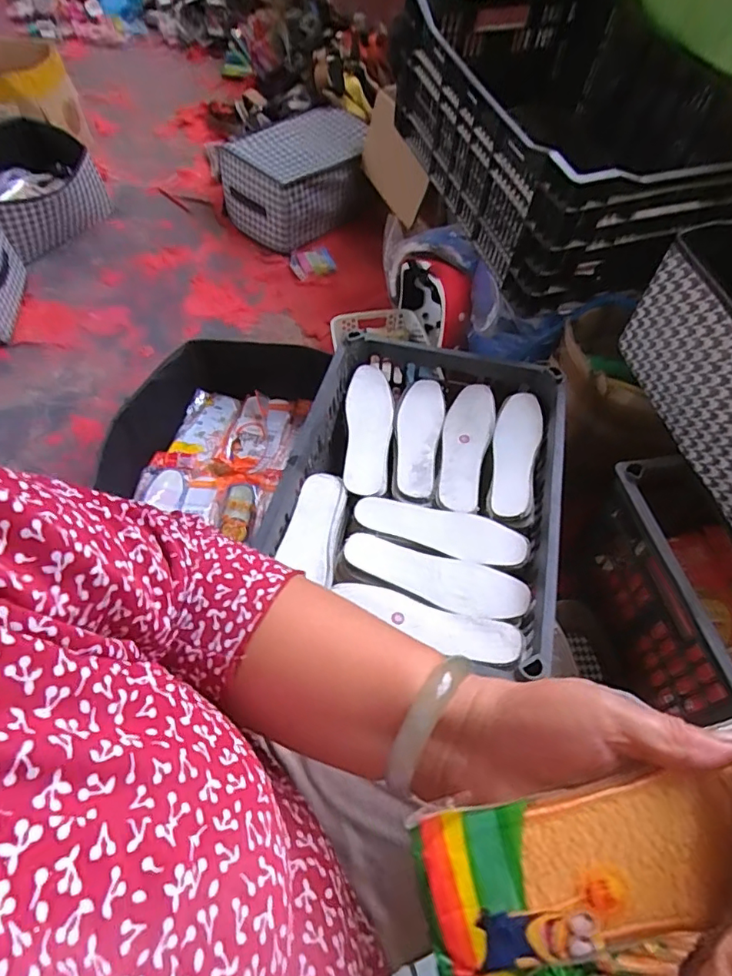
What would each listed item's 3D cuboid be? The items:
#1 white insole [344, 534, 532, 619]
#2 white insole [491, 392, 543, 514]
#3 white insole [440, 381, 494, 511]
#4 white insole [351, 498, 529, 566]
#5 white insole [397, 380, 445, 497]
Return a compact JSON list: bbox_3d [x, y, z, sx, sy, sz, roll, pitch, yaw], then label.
[{"bbox_3d":[0.082,0.110,0.662,0.224,0.013,0.071,14,55,9],"label":"white insole"},{"bbox_3d":[0.212,-0.049,0.770,0.061,0.022,0.212,13,55,8],"label":"white insole"},{"bbox_3d":[0.144,-0.065,0.794,0.068,0.022,0.222,14,55,9],"label":"white insole"},{"bbox_3d":[0.098,0.050,0.712,0.218,0.008,0.079,18,56,12],"label":"white insole"},{"bbox_3d":[0.076,-0.078,0.797,0.065,0.010,0.217,8,54,5],"label":"white insole"}]

